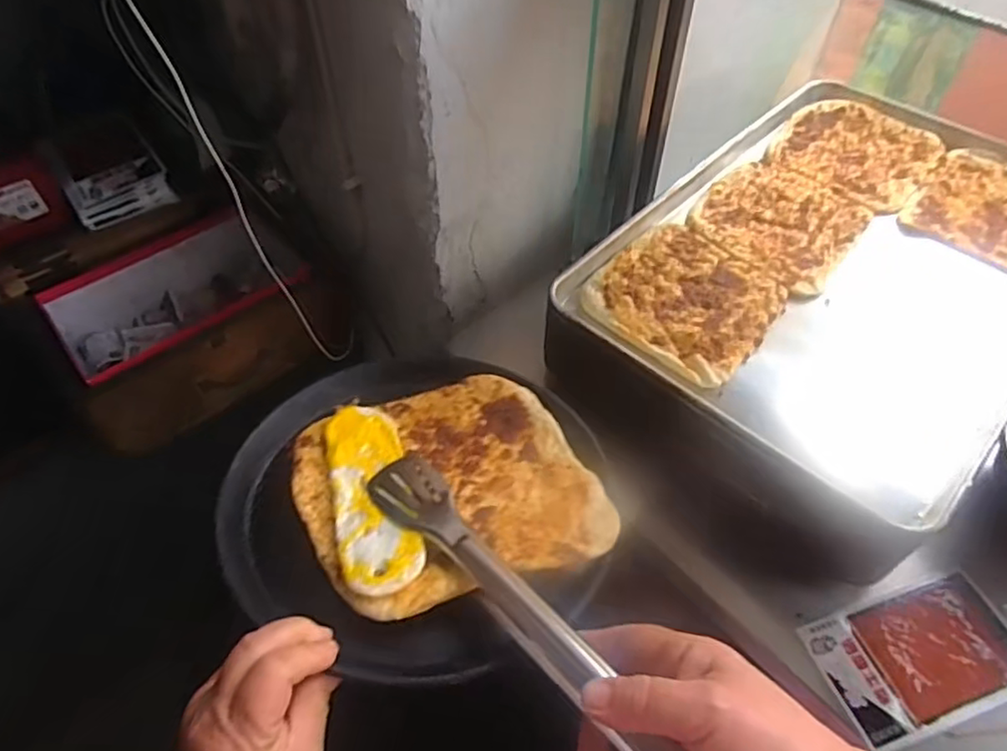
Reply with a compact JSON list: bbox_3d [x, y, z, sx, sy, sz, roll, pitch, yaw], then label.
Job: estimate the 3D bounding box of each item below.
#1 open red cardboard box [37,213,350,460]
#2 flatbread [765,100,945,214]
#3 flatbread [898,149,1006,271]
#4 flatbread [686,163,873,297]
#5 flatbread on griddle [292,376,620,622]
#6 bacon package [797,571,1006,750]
[{"bbox_3d":[-0.408,-0.075,0.850,0.308,0.127,0.224,-30,58,-22],"label":"open red cardboard box"},{"bbox_3d":[0.454,-0.294,0.829,0.179,0.018,0.184,36,60,24],"label":"flatbread"},{"bbox_3d":[0.591,-0.197,0.753,0.176,0.018,0.195,35,59,23],"label":"flatbread"},{"bbox_3d":[0.321,-0.185,0.756,0.174,0.010,0.189,33,58,22],"label":"flatbread"},{"bbox_3d":[-0.039,0.071,0.435,0.184,0.012,0.180,-15,42,-18],"label":"flatbread on griddle"},{"bbox_3d":[0.358,0.238,0.553,0.167,0.017,0.099,-14,54,-11],"label":"bacon package"}]

